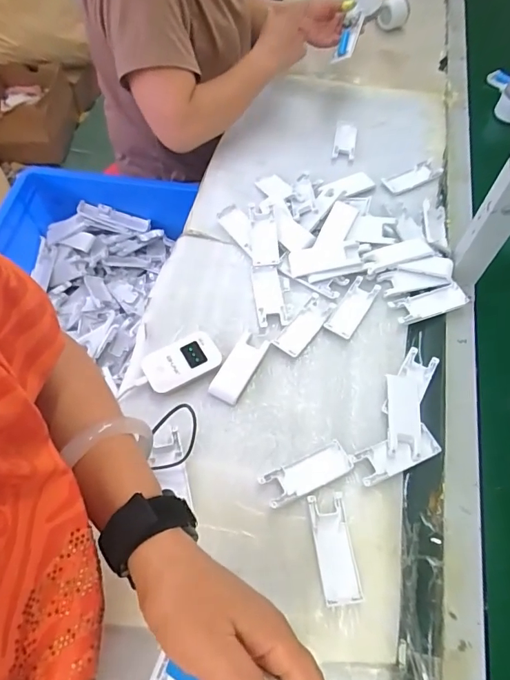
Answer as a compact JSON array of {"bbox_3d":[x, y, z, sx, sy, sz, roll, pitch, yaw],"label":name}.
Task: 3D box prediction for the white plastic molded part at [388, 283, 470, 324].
[{"bbox_3d":[0.252,-0.055,0.645,0.110,0.010,0.042,-14,60,-12],"label":"white plastic molded part"}]

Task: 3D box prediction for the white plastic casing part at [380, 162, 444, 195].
[{"bbox_3d":[0.279,-0.287,0.793,0.119,0.008,0.044,-24,62,-17],"label":"white plastic casing part"}]

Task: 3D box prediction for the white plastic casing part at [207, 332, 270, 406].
[{"bbox_3d":[-0.020,0.035,0.587,0.042,0.009,0.100,25,60,12],"label":"white plastic casing part"}]

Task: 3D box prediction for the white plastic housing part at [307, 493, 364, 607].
[{"bbox_3d":[0.084,0.221,0.475,0.039,0.014,0.104,-5,58,-6],"label":"white plastic housing part"}]

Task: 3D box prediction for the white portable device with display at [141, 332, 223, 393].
[{"bbox_3d":[-0.094,0.029,0.583,0.099,0.013,0.056,-26,63,-18],"label":"white portable device with display"}]

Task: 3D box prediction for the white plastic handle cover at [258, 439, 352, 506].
[{"bbox_3d":[0.060,0.154,0.516,0.106,0.015,0.039,-21,62,-16],"label":"white plastic handle cover"}]

